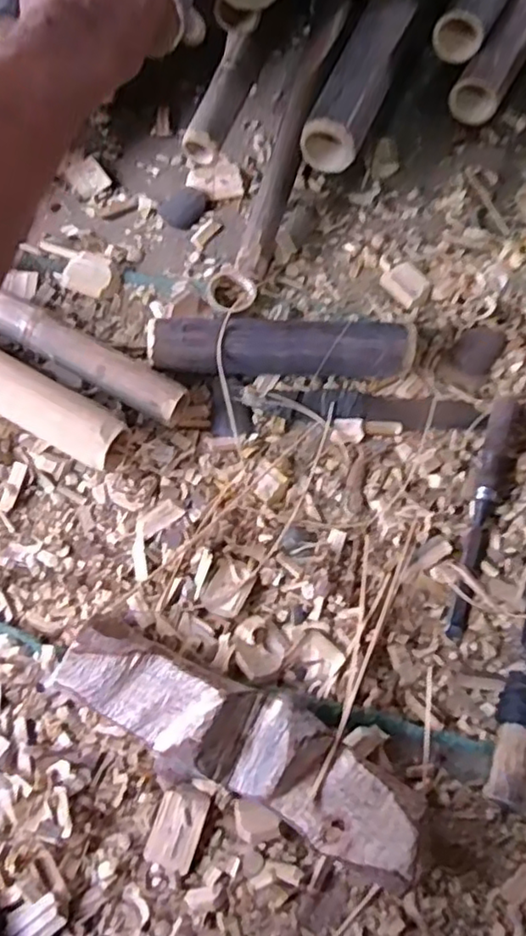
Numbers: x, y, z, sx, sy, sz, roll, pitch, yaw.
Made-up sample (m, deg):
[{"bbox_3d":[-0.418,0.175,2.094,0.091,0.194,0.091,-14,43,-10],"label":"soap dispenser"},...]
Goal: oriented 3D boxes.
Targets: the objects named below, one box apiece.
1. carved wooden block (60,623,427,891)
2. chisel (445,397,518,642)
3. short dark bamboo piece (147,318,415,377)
[{"bbox_3d":[-0.022,0.234,0.524,0.319,0.060,0.096,26,73,6],"label":"carved wooden block"},{"bbox_3d":[0.224,0.044,0.612,0.035,0.026,0.249,17,72,3],"label":"chisel"},{"bbox_3d":[0.019,-0.121,0.646,0.269,0.060,0.054,0,71,-2],"label":"short dark bamboo piece"}]

